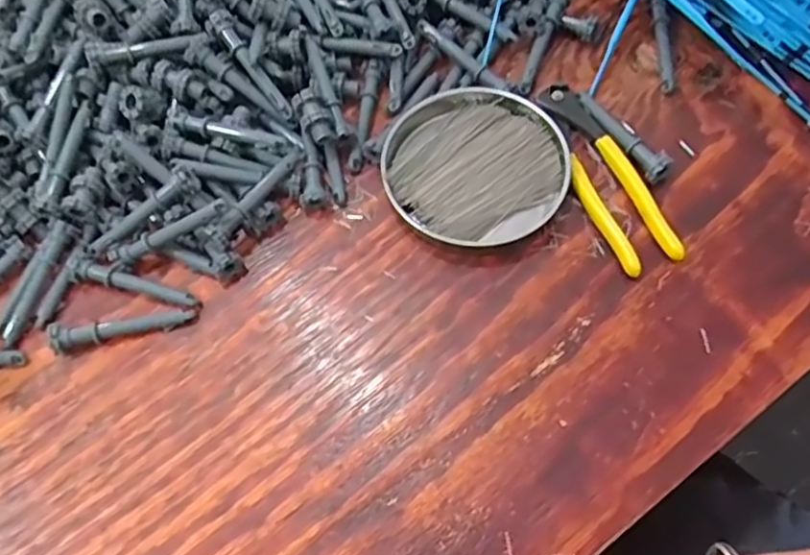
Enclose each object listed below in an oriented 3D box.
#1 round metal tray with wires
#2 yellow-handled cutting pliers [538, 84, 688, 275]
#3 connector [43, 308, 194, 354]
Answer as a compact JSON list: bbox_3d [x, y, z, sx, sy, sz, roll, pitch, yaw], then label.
[{"bbox_3d":[0.052,-0.084,0.497,0.133,0.016,0.123,-2,65,3],"label":"round metal tray with wires"},{"bbox_3d":[0.142,-0.078,0.490,0.044,0.012,0.163,-24,66,-7],"label":"yellow-handled cutting pliers"},{"bbox_3d":[-0.193,0.033,0.461,0.094,0.016,0.017,-15,65,-3],"label":"connector"}]

